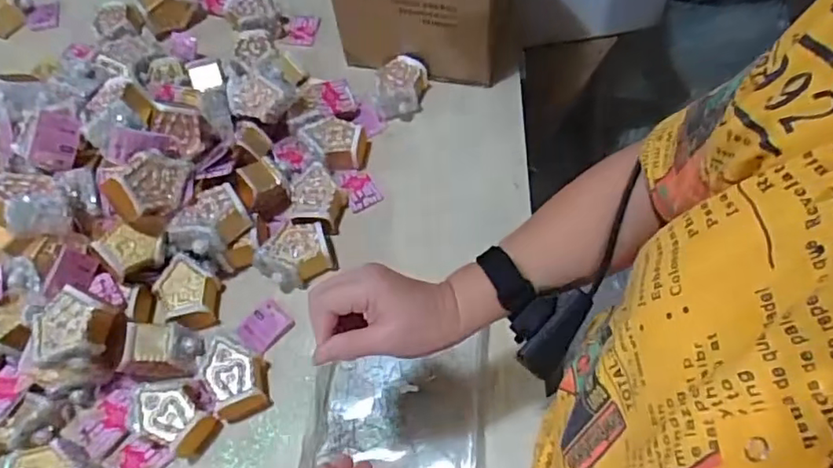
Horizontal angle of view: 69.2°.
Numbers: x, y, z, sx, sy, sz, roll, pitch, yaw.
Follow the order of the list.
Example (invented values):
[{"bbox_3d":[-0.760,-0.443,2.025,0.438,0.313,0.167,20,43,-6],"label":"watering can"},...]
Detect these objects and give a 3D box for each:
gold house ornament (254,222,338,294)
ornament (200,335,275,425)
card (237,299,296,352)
[{"bbox_3d":[-0.145,0.026,0.716,0.086,0.051,0.061,-28,64,-12],"label":"gold house ornament"},{"bbox_3d":[-0.194,0.154,0.651,0.063,0.045,0.079,-25,63,-11],"label":"ornament"},{"bbox_3d":[-0.174,0.106,0.697,0.050,0.010,0.055,35,68,20],"label":"card"}]

